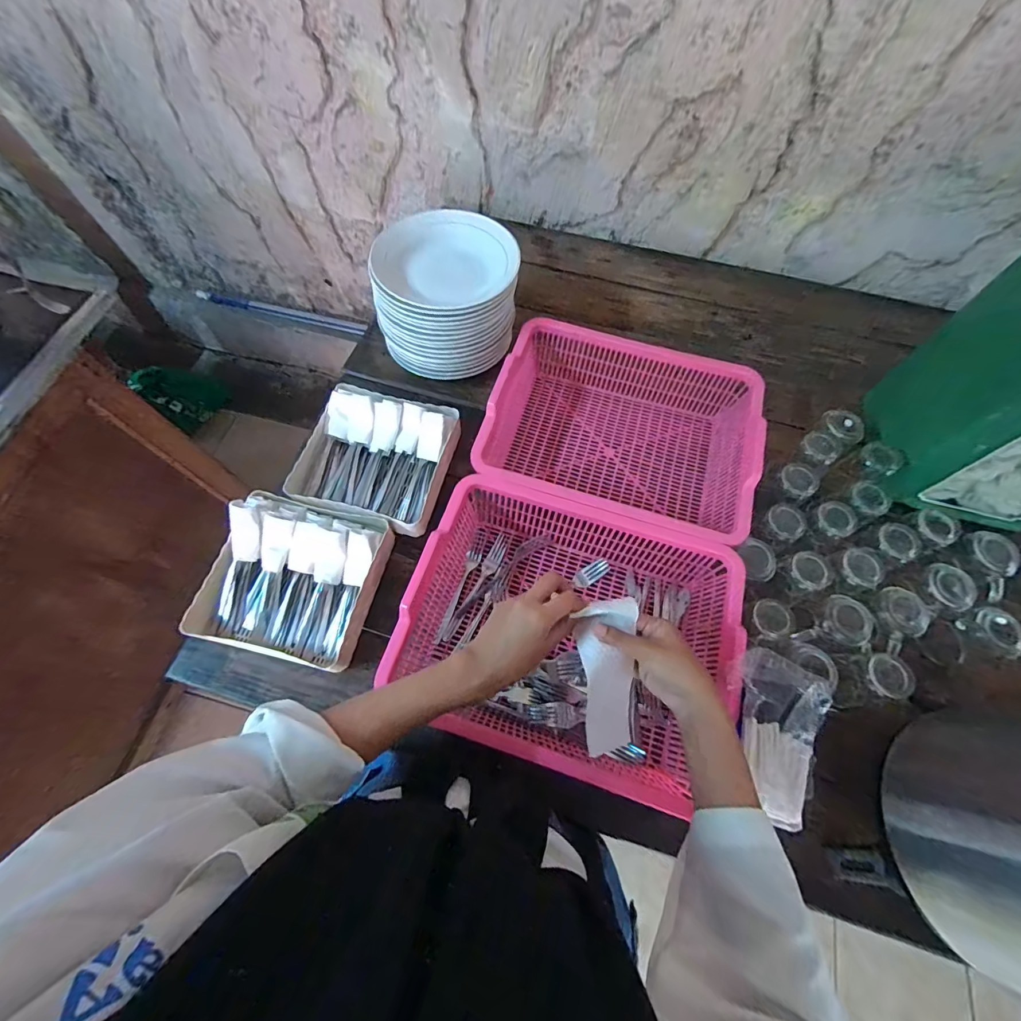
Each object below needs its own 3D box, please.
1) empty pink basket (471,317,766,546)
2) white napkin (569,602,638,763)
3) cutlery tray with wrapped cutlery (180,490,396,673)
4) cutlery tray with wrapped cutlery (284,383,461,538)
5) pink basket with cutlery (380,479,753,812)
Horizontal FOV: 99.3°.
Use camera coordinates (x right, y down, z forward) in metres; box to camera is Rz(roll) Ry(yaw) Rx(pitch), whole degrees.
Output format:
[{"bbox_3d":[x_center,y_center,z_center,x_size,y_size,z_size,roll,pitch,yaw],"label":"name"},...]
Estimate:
[{"bbox_3d":[0.172,-0.134,0.692,0.378,0.127,0.317,17,67,7],"label":"empty pink basket"},{"bbox_3d":[0.094,0.157,0.416,0.058,0.041,0.137,1,82,-1],"label":"white napkin"},{"bbox_3d":[-0.296,0.090,0.595,0.210,0.075,0.205,12,66,4],"label":"cutlery tray with wrapped cutlery"},{"bbox_3d":[-0.214,-0.086,0.677,0.225,0.064,0.202,14,66,5],"label":"cutlery tray with wrapped cutlery"},{"bbox_3d":[0.077,0.134,0.562,0.384,0.117,0.336,20,67,8],"label":"pink basket with cutlery"}]

